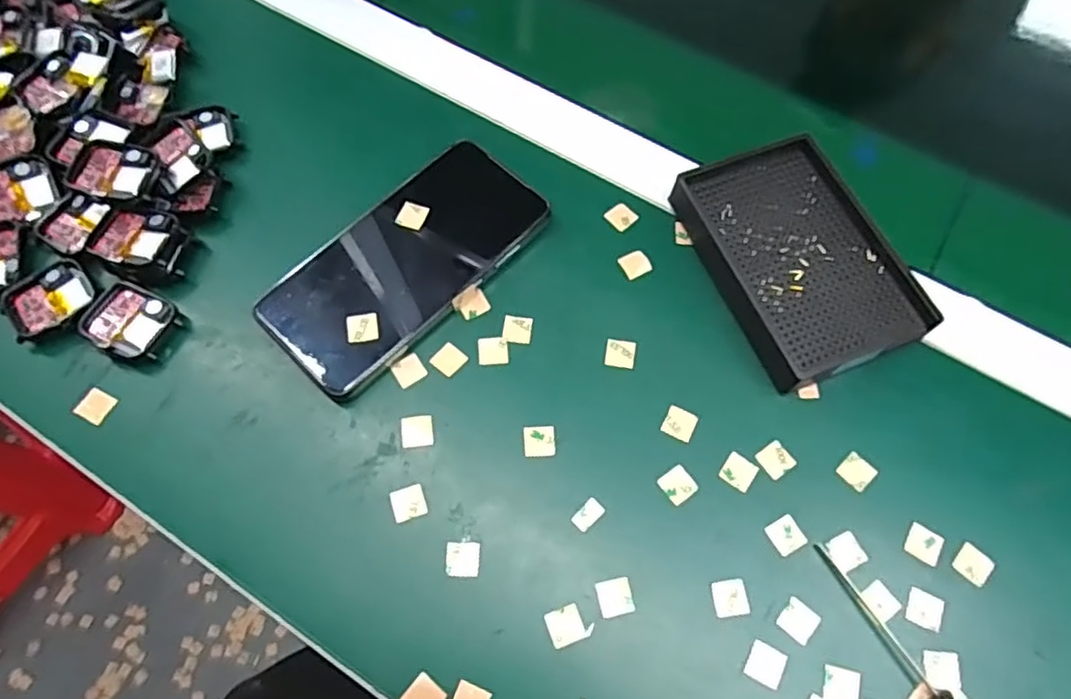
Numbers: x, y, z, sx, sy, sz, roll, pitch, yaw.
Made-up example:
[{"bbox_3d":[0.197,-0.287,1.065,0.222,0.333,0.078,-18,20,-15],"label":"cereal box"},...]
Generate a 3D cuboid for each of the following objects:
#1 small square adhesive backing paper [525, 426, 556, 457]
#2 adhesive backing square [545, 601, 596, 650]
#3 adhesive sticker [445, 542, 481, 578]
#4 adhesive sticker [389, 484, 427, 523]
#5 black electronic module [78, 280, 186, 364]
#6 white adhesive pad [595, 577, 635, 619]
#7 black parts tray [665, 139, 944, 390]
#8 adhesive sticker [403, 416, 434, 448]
[{"bbox_3d":[0.002,0.047,0.330,0.016,0.004,0.016,-1,67,-7],"label":"small square adhesive backing paper"},{"bbox_3d":[0.015,0.126,0.294,0.020,0.004,0.016,-21,68,-11],"label":"adhesive backing square"},{"bbox_3d":[-0.035,0.100,0.306,0.016,0.004,0.016,3,66,-4],"label":"adhesive sticker"},{"bbox_3d":[-0.063,0.075,0.315,0.016,0.004,0.015,-19,68,-10],"label":"adhesive sticker"},{"bbox_3d":[-0.219,-0.014,0.346,0.044,0.010,0.038,24,67,9],"label":"black electronic module"},{"bbox_3d":[0.037,0.116,0.300,0.016,0.004,0.016,-9,68,-6],"label":"white adhesive pad"},{"bbox_3d":[0.148,-0.053,0.365,0.092,0.023,0.137,-18,68,-10],"label":"black parts tray"},{"bbox_3d":[-0.061,0.042,0.331,0.016,0.004,0.016,-5,67,-8],"label":"adhesive sticker"}]

